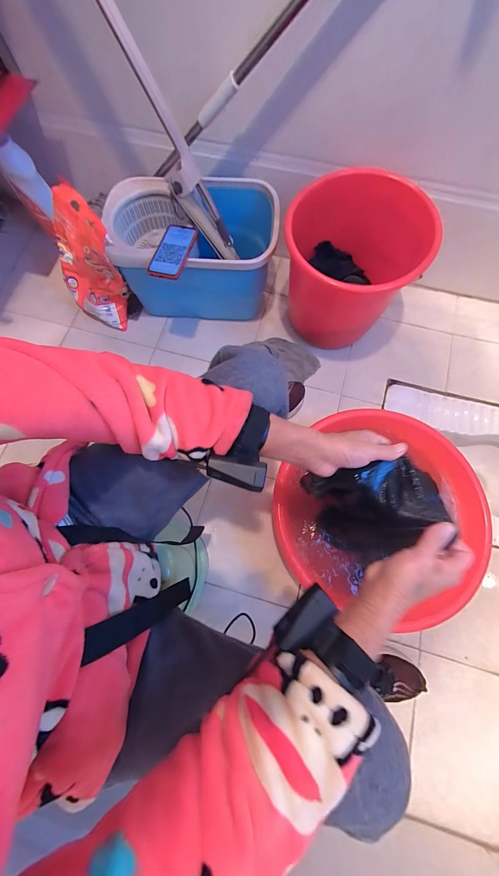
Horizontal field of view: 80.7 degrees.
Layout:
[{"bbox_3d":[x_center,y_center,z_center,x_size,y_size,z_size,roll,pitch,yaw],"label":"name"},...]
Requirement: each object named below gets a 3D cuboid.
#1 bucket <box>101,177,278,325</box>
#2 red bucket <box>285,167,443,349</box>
[{"bbox_3d":[-0.152,-0.520,0.867,0.455,0.266,0.343,-7,74,0],"label":"bucket"},{"bbox_3d":[0.267,-0.436,0.825,0.297,0.343,0.322,0,74,1],"label":"red bucket"}]

